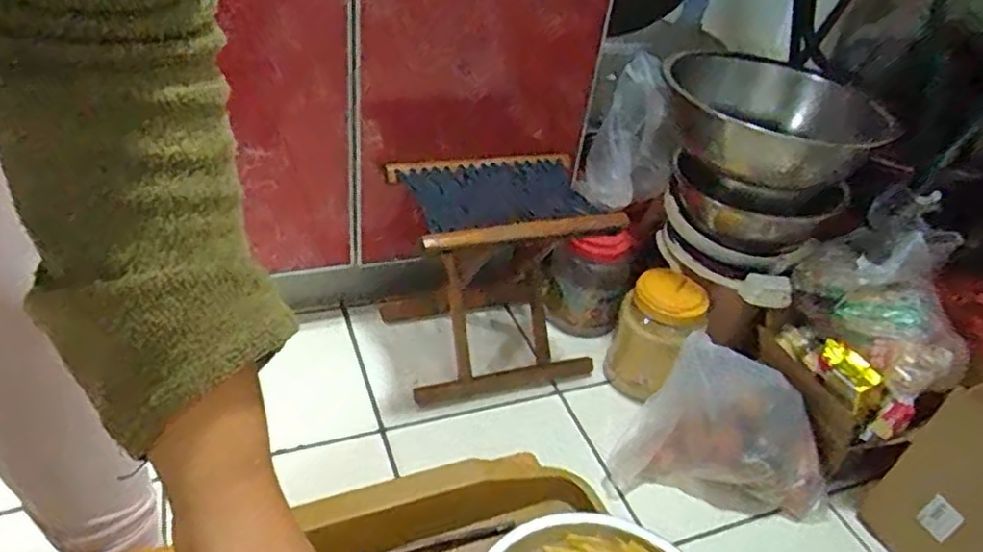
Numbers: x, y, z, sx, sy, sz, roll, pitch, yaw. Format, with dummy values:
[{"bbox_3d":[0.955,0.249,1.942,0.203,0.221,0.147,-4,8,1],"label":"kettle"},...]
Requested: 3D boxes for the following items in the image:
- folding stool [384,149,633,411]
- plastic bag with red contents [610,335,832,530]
[{"bbox_3d":[0.003,-0.004,1.098,0.303,0.319,0.243,-9,41,-20],"label":"folding stool"},{"bbox_3d":[0.354,0.256,0.986,0.284,0.222,0.143,27,42,23],"label":"plastic bag with red contents"}]

